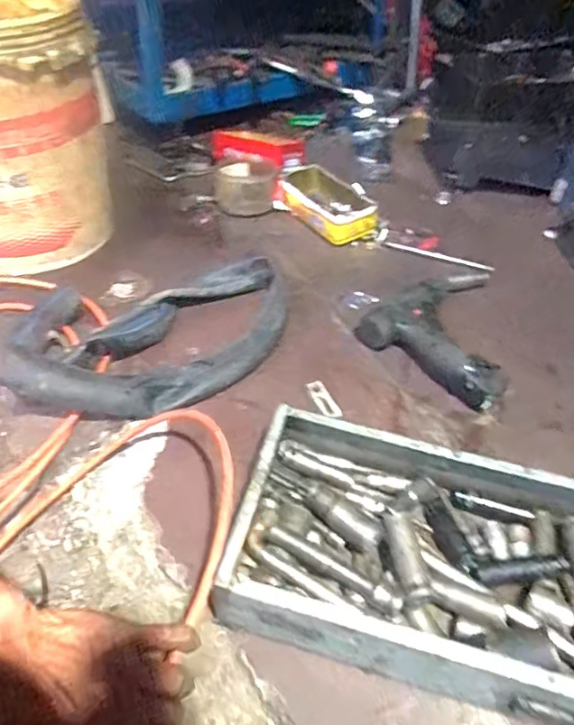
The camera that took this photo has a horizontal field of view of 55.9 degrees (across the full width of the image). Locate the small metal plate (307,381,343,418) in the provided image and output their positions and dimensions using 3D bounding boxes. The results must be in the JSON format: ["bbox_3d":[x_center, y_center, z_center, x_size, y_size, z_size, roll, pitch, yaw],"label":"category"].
[{"bbox_3d":[0.047,0.048,0.679,0.022,0.006,0.056,-29,70,-23],"label":"small metal plate"}]

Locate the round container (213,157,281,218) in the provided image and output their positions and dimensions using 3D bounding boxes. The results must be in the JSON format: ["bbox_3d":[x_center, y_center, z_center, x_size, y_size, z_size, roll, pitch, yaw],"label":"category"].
[{"bbox_3d":[-0.077,-0.331,1.032,0.119,0.078,0.119,-1,47,1],"label":"round container"}]

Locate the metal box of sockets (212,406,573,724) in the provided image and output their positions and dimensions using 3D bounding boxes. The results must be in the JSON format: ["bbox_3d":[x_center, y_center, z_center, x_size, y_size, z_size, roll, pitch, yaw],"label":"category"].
[{"bbox_3d":[0.130,0.172,0.490,0.334,0.070,0.211,13,45,9],"label":"metal box of sockets"}]

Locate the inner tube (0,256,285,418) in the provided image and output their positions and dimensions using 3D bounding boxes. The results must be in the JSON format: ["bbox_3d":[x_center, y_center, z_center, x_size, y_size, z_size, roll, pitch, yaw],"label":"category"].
[{"bbox_3d":[-0.148,-0.043,0.691,0.375,0.110,0.192,-21,50,-24],"label":"inner tube"}]

